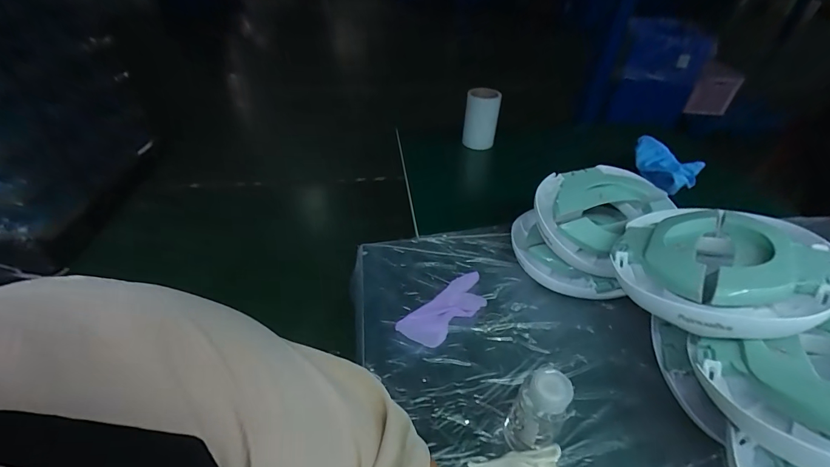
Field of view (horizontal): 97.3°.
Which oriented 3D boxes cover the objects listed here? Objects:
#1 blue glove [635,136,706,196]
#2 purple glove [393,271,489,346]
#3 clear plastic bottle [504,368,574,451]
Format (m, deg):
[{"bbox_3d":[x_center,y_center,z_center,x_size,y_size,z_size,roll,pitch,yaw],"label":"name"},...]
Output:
[{"bbox_3d":[0.670,-0.187,0.991,0.114,0.081,0.166,-17,46,-27],"label":"blue glove"},{"bbox_3d":[0.062,0.137,0.673,0.195,0.022,0.079,-30,48,-32],"label":"purple glove"},{"bbox_3d":[0.153,0.231,0.462,0.059,0.143,0.051,31,45,25],"label":"clear plastic bottle"}]

